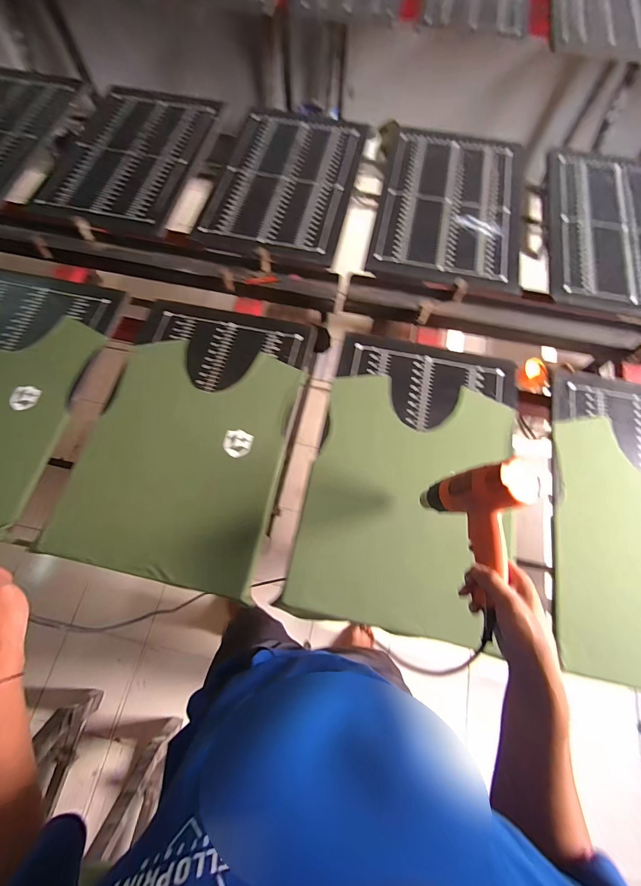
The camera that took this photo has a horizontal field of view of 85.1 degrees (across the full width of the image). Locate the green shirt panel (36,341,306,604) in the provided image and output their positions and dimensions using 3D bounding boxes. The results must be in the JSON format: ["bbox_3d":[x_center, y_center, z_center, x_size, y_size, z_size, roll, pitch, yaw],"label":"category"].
[{"bbox_3d":[-0.271,0.019,0.704,0.380,0.027,0.465,12,70,3],"label":"green shirt panel"}]

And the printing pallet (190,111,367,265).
[{"bbox_3d":[-0.100,-0.757,0.993,0.391,0.030,0.660,12,69,4],"label":"printing pallet"}]

